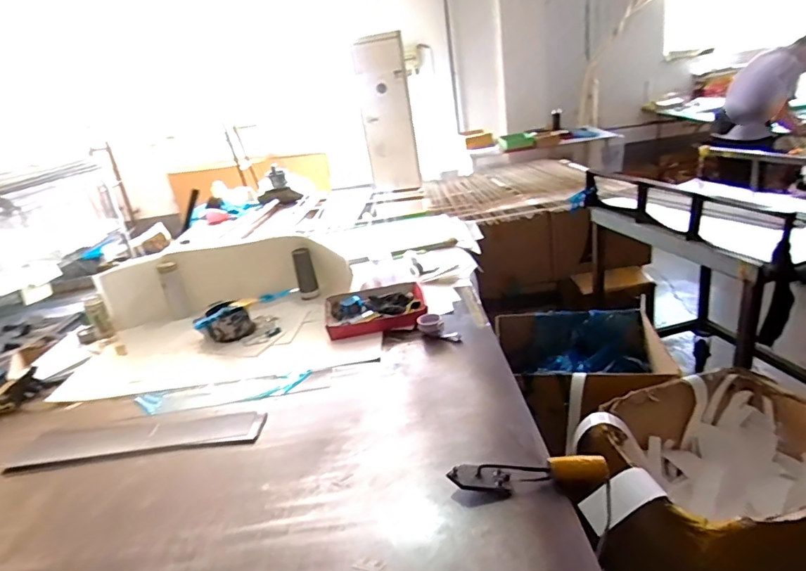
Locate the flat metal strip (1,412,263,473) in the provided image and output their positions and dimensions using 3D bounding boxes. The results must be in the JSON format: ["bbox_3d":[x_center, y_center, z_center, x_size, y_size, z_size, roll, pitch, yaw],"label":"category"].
[{"bbox_3d":[-0.601,0.349,1.120,0.565,0.010,0.109,-9,22,1],"label":"flat metal strip"}]

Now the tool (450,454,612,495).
[{"bbox_3d":[0.220,0.328,0.853,0.276,0.045,0.050,-7,23,3],"label":"tool"}]

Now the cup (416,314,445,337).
[{"bbox_3d":[0.078,0.113,1.384,0.073,0.052,0.069,-9,22,2],"label":"cup"}]

